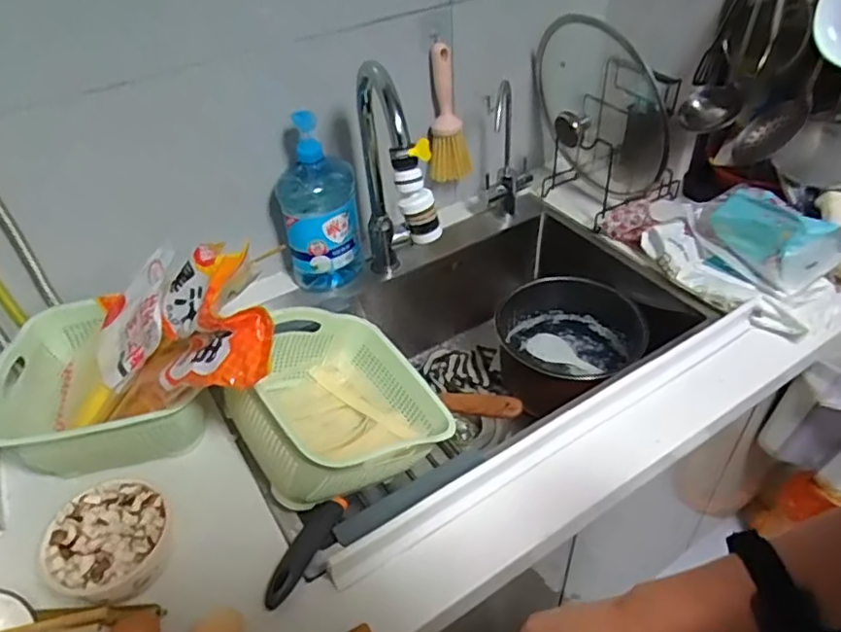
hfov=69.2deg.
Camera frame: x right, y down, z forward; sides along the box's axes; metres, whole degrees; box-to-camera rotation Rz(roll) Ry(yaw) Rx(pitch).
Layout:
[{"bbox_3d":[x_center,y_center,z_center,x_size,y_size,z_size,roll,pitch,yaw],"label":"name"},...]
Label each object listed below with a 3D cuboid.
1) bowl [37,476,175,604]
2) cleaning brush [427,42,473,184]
[{"bbox_3d":[-0.308,0.228,0.610,0.112,0.065,0.113,-2,41,2],"label":"bowl"},{"bbox_3d":[0.044,-0.311,0.956,0.064,0.214,0.037,1,42,6],"label":"cleaning brush"}]

